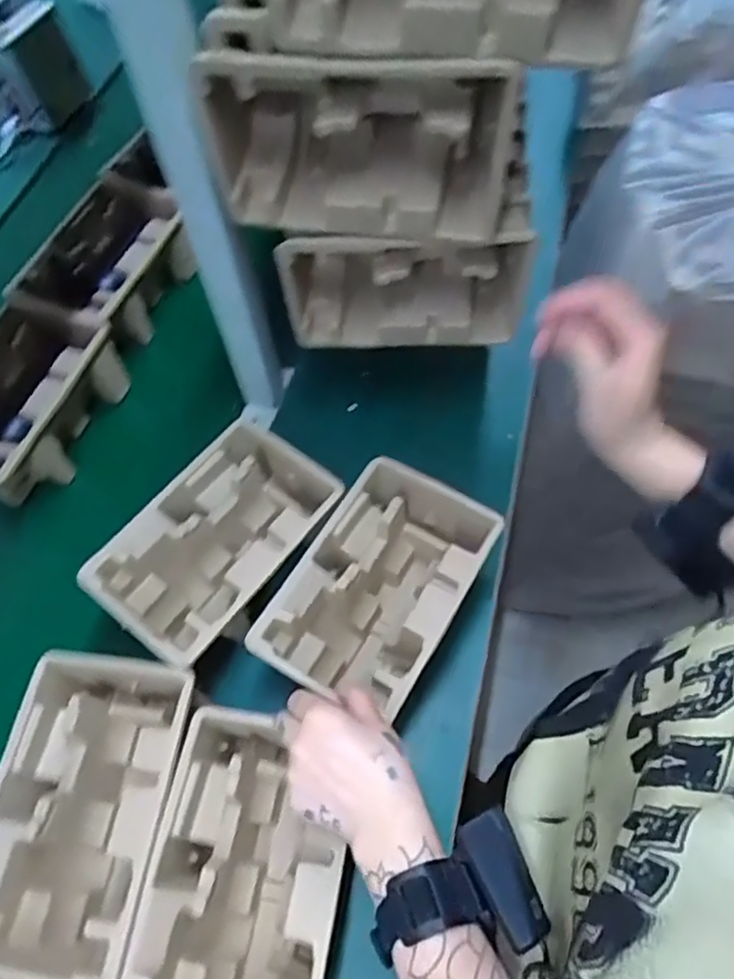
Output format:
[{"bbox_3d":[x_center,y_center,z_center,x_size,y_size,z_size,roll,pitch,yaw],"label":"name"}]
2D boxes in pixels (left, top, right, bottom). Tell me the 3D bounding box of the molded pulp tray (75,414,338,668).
[{"bbox_3d":[-0.143,0.062,0.635,0.144,0.108,0.222,34,68,18],"label":"molded pulp tray"}]

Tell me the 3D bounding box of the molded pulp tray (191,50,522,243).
[{"bbox_3d":[0.000,-0.263,0.475,0.224,0.139,0.080,15,63,9],"label":"molded pulp tray"}]

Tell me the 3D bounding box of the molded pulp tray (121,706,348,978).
[{"bbox_3d":[-0.092,0.316,0.508,0.141,0.113,0.232,7,62,5],"label":"molded pulp tray"}]

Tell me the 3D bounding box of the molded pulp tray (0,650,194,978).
[{"bbox_3d":[-0.229,0.267,0.521,0.146,0.093,0.230,7,62,5],"label":"molded pulp tray"}]

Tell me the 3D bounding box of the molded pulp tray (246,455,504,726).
[{"bbox_3d":[0.014,0.103,0.610,0.141,0.113,0.227,29,66,16],"label":"molded pulp tray"}]

